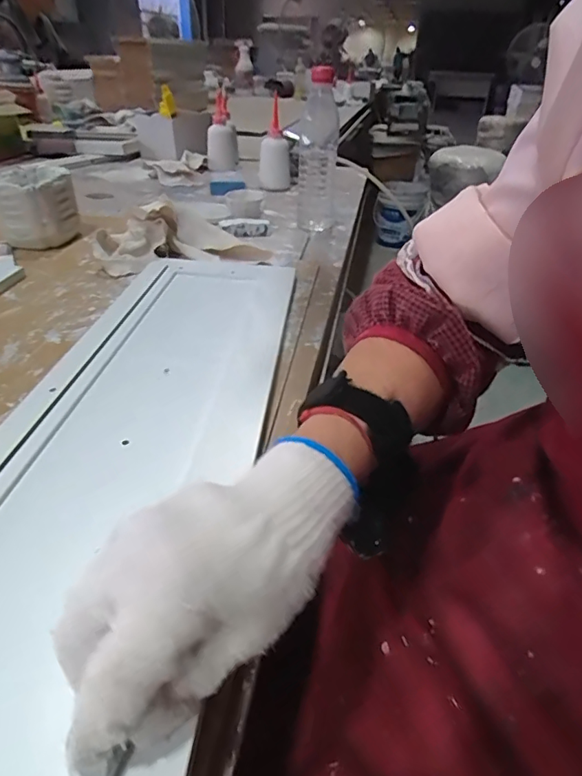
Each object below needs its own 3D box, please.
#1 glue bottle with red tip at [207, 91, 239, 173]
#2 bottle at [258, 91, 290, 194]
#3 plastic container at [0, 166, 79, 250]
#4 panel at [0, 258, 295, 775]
[{"bbox_3d":[-0.160,-0.609,1.193,0.065,0.141,0.080,1,34,-4],"label":"glue bottle with red tip"},{"bbox_3d":[-0.032,-0.494,1.022,0.066,0.155,0.061,0,33,-3],"label":"bottle"},{"bbox_3d":[-0.347,-0.241,0.692,0.076,0.088,0.116,6,34,5],"label":"plastic container"},{"bbox_3d":[-0.119,0.014,0.380,0.194,0.015,0.574,5,33,3],"label":"panel"}]

